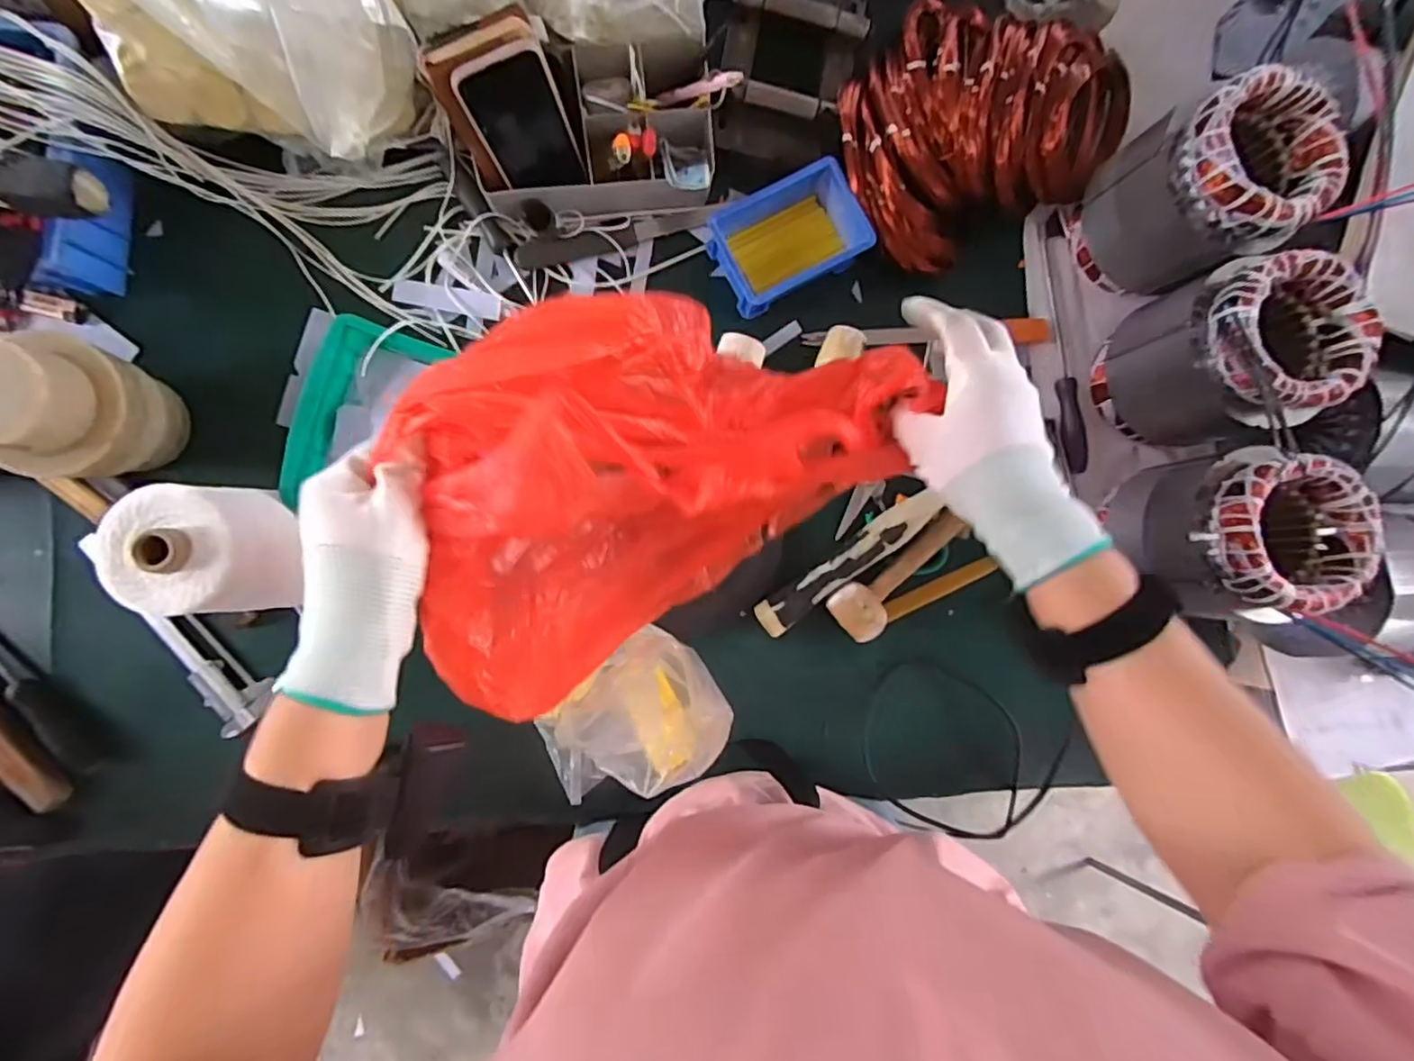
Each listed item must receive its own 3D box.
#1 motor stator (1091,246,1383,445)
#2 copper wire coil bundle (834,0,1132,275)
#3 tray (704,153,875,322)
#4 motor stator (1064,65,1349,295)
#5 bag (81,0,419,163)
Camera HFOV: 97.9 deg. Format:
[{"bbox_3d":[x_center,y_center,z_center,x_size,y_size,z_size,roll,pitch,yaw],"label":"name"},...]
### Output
[{"bbox_3d":[0.514,-0.178,0.620,0.145,0.176,0.142,-20,92,-5],"label":"motor stator"},{"bbox_3d":[0.297,-0.450,0.660,0.351,0.077,0.245,-29,93,-5],"label":"copper wire coil bundle"},{"bbox_3d":[0.083,-0.299,0.637,0.150,0.049,0.101,-28,92,-5],"label":"tray"},{"bbox_3d":[0.488,-0.330,0.620,0.139,0.173,0.139,0,90,-6],"label":"motor stator"},{"bbox_3d":[-0.369,-0.410,0.488,0.249,0.165,0.161,-13,91,-6],"label":"bag"}]

